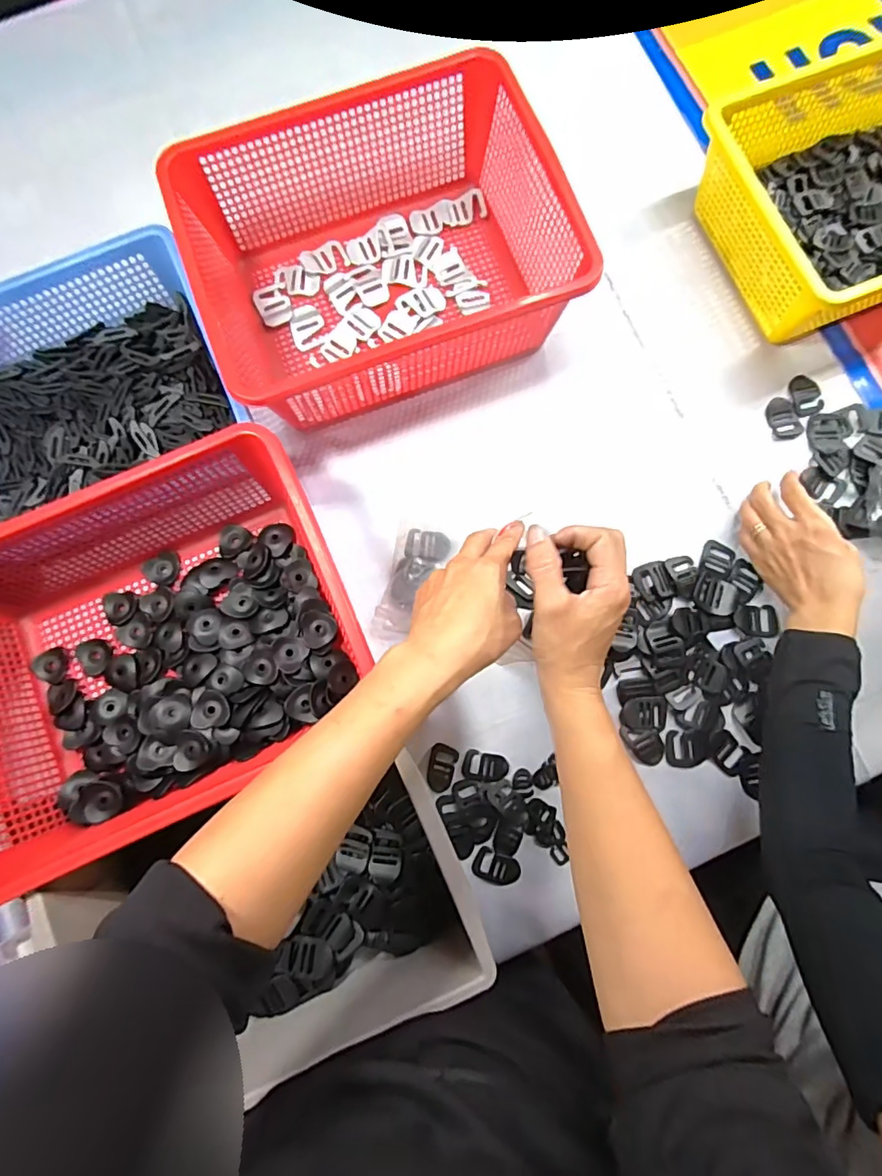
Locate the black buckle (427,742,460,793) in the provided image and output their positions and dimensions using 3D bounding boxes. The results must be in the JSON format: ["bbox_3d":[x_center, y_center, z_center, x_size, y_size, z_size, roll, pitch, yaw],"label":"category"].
[{"bbox_3d":[0.000,0.167,0.483,0.025,0.004,0.043,16,81,4],"label":"black buckle"}]

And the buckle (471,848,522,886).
[{"bbox_3d":[0.050,0.254,0.469,0.042,0.004,0.028,23,81,5],"label":"buckle"}]

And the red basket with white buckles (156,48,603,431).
[{"bbox_3d":[-0.065,-0.334,0.516,0.333,0.114,0.284,-20,80,-2],"label":"red basket with white buckles"}]

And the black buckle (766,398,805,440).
[{"bbox_3d":[0.352,-0.175,0.534,0.031,0.004,0.045,-12,80,-1],"label":"black buckle"}]

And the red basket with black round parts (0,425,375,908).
[{"bbox_3d":[-0.251,0.061,0.453,0.356,0.119,0.265,-24,80,-3],"label":"red basket with black round parts"}]

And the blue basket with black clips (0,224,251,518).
[{"bbox_3d":[-0.356,-0.186,0.502,0.294,0.096,0.209,-26,80,-3],"label":"blue basket with black clips"}]

